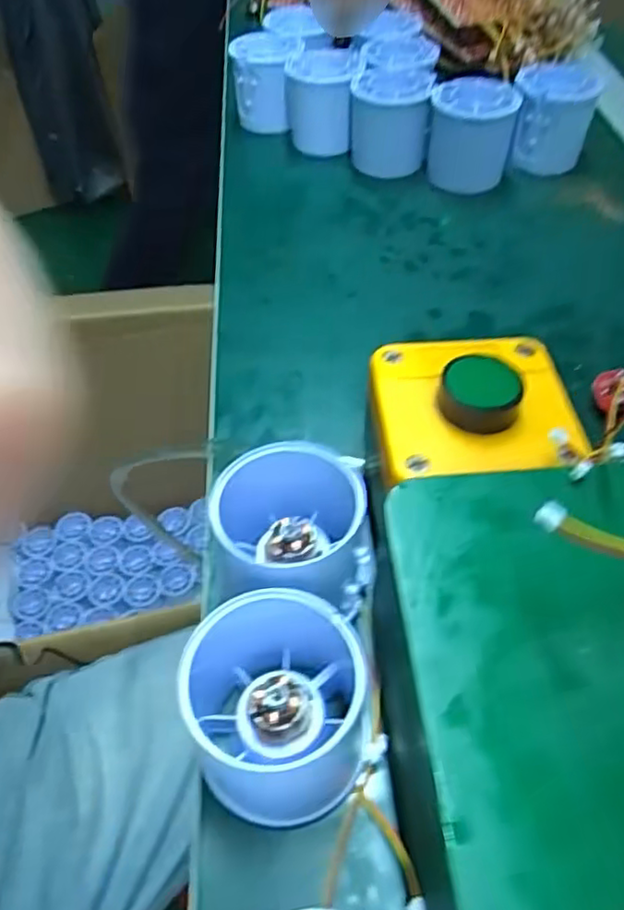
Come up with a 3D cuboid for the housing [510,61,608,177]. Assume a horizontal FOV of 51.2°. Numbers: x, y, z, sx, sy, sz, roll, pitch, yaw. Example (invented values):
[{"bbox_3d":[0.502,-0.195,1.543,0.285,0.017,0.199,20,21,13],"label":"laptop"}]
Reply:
[{"bbox_3d":[0.164,-0.228,0.445,0.053,0.058,0.050,6,51,9],"label":"housing"}]

